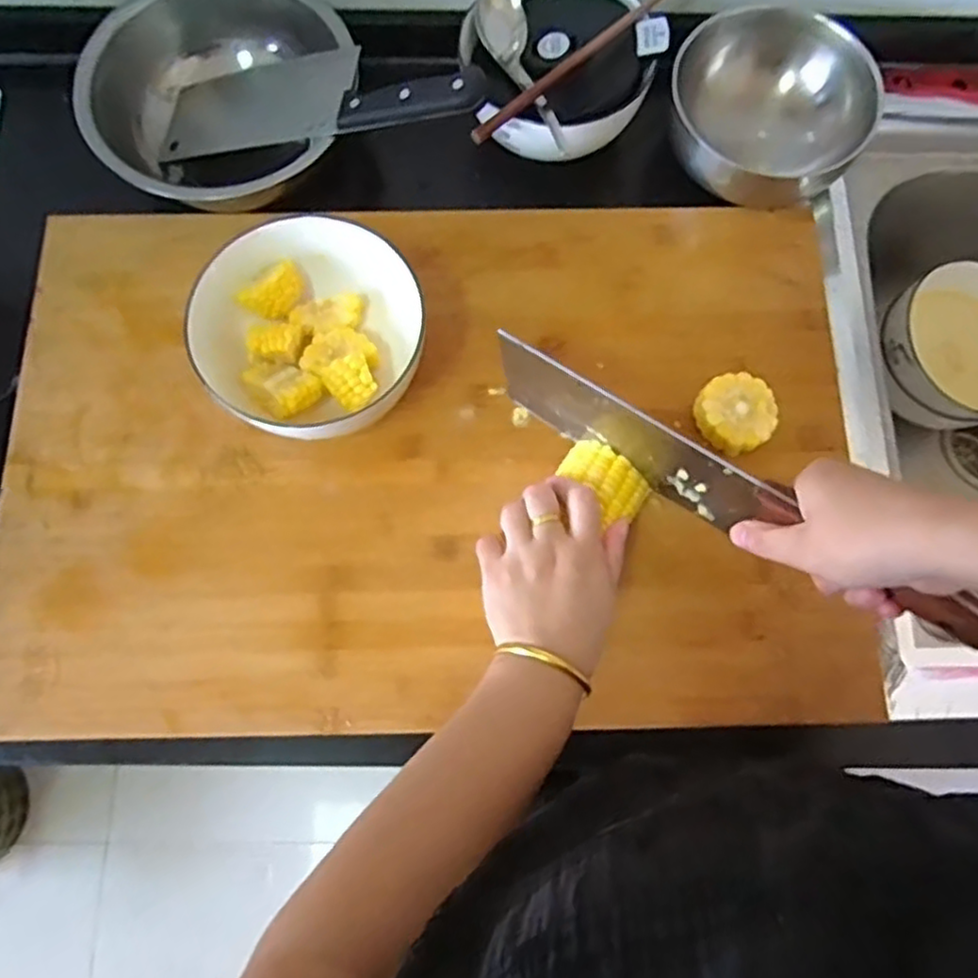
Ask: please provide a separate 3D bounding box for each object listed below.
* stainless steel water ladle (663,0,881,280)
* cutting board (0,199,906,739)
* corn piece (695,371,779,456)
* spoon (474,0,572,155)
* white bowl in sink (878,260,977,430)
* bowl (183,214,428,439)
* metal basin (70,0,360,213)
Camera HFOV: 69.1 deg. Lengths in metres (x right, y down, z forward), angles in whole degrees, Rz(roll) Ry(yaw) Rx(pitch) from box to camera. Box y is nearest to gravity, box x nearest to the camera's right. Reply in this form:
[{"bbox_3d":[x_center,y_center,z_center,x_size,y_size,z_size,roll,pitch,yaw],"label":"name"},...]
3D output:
[{"bbox_3d":[0.213,-0.281,0.537,0.156,0.068,0.138,15,76,6],"label":"stainless steel water ladle"},{"bbox_3d":[-0.046,-0.032,0.506,0.588,0.033,0.383,-1,74,0],"label":"cutting board"},{"bbox_3d":[0.175,-0.054,0.504,0.054,0.026,0.053,0,75,2],"label":"corn piece"},{"bbox_3d":[0.025,-0.306,0.526,0.036,0.033,0.149,-18,76,-3],"label":"spoon"},{"bbox_3d":[0.439,-0.131,0.675,0.137,0.067,0.132,0,75,2],"label":"white bowl in sink"},{"bbox_3d":[-0.119,-0.100,0.489,0.153,0.079,0.144,0,75,2],"label":"bowl"},{"bbox_3d":[-0.207,-0.297,0.551,0.192,0.078,0.172,-1,75,2],"label":"metal basin"}]

